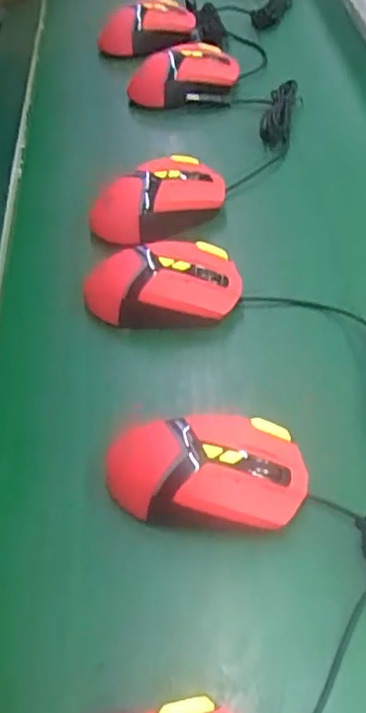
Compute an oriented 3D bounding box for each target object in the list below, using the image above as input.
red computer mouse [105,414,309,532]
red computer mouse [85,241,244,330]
[{"bbox_3d":[0.013,0.071,0.381,0.121,0.049,0.067,1,51,4],"label":"red computer mouse"},{"bbox_3d":[-0.017,-0.057,0.478,0.123,0.039,0.076,-7,51,-2],"label":"red computer mouse"}]

